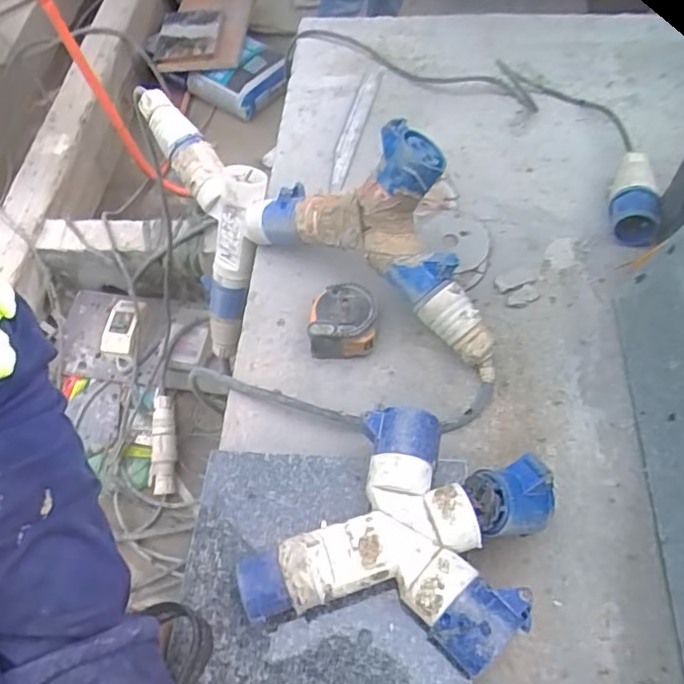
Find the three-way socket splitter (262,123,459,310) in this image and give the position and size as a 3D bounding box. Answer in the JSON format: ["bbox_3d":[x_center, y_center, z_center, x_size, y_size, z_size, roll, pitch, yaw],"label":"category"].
[{"bbox_3d":[0.015,-0.130,0.575,0.225,0.152,0.083,30,66,21],"label":"three-way socket splitter"}]

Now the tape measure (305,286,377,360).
[{"bbox_3d":[0.002,-0.020,0.591,0.066,0.043,0.065,2,59,6],"label":"tape measure"}]

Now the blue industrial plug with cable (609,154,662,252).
[{"bbox_3d":[0.308,-0.153,0.625,0.046,0.046,0.111,10,58,10],"label":"blue industrial plug with cable"}]

